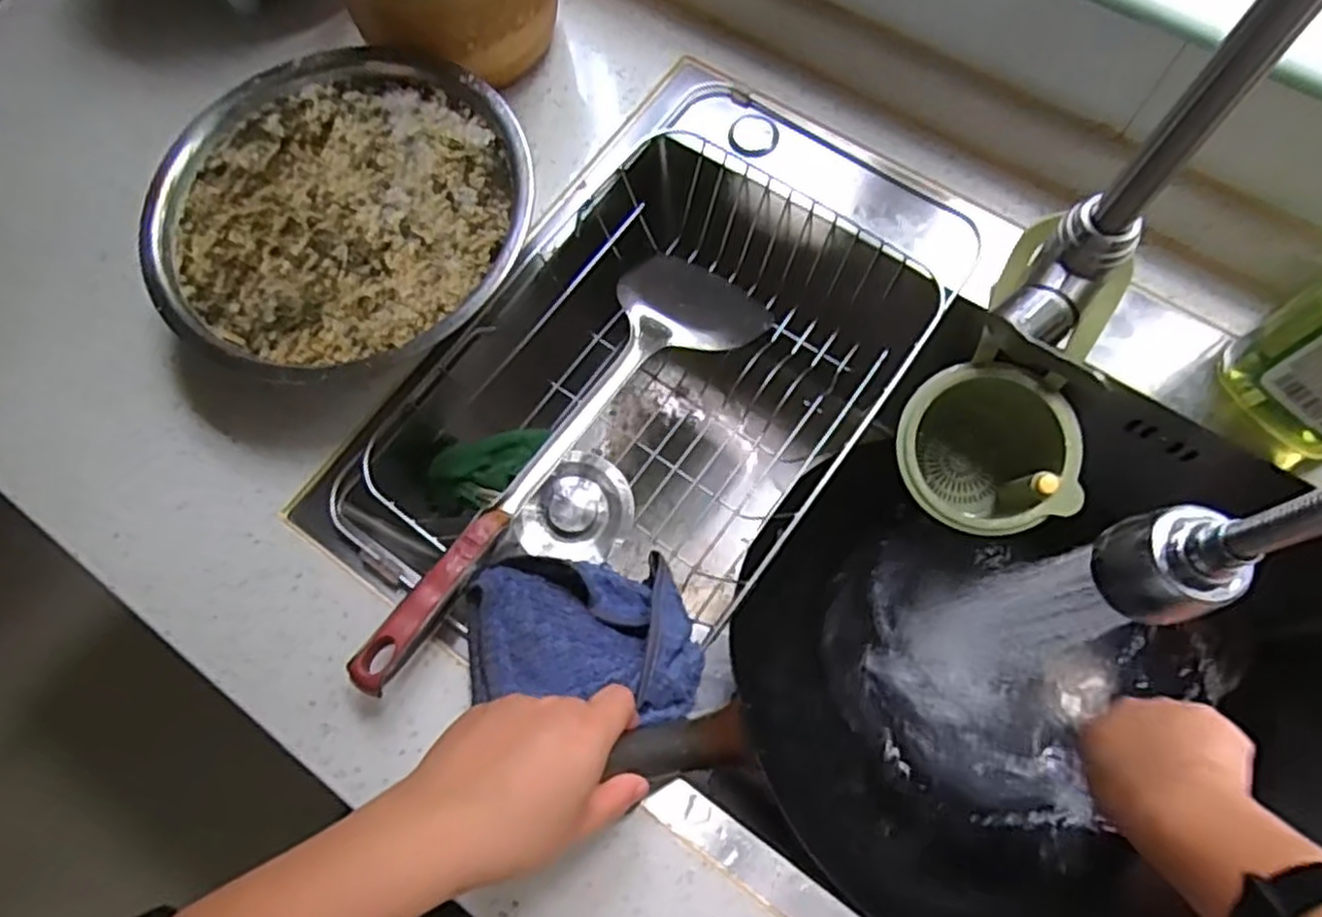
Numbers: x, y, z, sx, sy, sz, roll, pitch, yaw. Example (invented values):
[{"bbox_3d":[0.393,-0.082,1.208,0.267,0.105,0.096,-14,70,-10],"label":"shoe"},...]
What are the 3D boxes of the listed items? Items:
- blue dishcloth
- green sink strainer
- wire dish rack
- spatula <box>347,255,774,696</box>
[{"bbox_3d":[-0.044,0.107,0.457,0.131,0.045,0.101,-5,71,0],"label":"blue dishcloth"},{"bbox_3d":[0.231,0.000,0.562,0.126,0.107,0.119,0,73,0],"label":"green sink strainer"},{"bbox_3d":[-0.002,-0.039,0.544,0.246,0.093,0.373,35,76,10],"label":"wire dish rack"},{"bbox_3d":[-0.051,-0.015,0.505,0.105,0.040,0.390,30,61,12],"label":"spatula"}]

